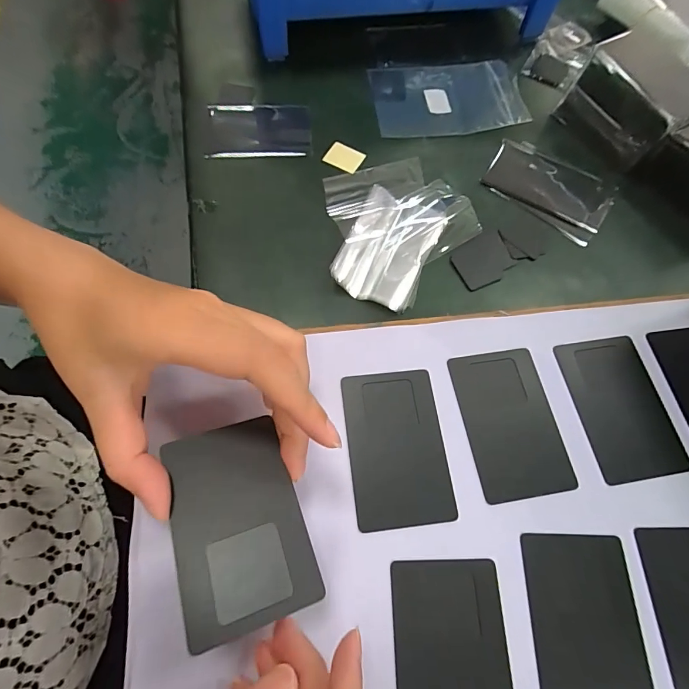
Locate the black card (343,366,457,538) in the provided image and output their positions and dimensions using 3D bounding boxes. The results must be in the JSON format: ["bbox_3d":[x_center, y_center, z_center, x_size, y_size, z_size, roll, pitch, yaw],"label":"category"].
[{"bbox_3d":[0.030,0.057,0.230,0.054,0.004,0.084,-5,67,-5],"label":"black card"}]

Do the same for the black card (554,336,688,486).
[{"bbox_3d":[0.166,0.037,0.245,0.052,0.004,0.084,-8,67,-6],"label":"black card"}]

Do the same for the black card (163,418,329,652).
[{"bbox_3d":[-0.047,0.075,0.177,0.050,0.004,0.084,-13,58,-19],"label":"black card"}]

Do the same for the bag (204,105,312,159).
[{"bbox_3d":[-0.071,-0.182,0.343,0.085,0.004,0.063,-5,67,-5],"label":"bag"}]

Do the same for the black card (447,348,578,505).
[{"bbox_3d":[0.097,0.045,0.239,0.054,0.004,0.084,-8,67,-6],"label":"black card"}]

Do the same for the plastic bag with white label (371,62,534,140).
[{"bbox_3d":[0.093,-0.226,0.369,0.133,0.006,0.088,-4,67,-4],"label":"plastic bag with white label"}]

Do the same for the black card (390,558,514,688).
[{"bbox_3d":[0.051,0.150,0.192,0.054,0.004,0.084,0,66,-2],"label":"black card"}]

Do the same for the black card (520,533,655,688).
[{"bbox_3d":[0.119,0.140,0.198,0.054,0.004,0.084,2,66,-1],"label":"black card"}]

